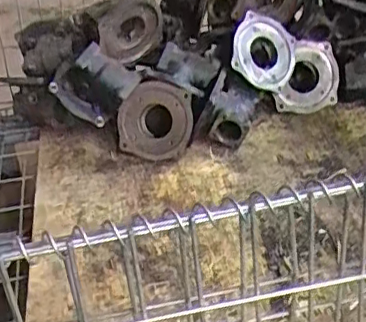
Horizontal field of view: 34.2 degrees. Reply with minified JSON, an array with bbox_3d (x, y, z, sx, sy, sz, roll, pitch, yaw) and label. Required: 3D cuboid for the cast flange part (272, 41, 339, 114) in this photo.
[{"bbox_3d":[0.271,-0.169,1.280,0.146,0.175,0.042,-13,31,-13],"label":"cast flange part"}]

